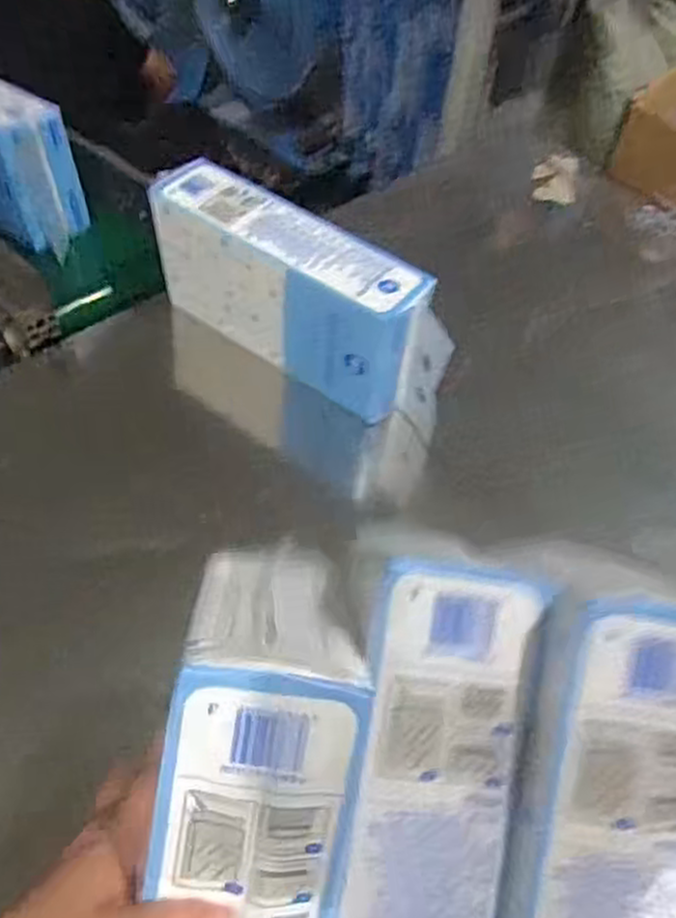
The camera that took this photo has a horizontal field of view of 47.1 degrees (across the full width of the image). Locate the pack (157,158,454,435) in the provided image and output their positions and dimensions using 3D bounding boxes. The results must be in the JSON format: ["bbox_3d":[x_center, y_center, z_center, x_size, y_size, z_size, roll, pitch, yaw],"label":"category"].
[{"bbox_3d":[-0.036,-0.176,0.872,0.375,0.157,0.093,31,56,18],"label":"pack"}]

